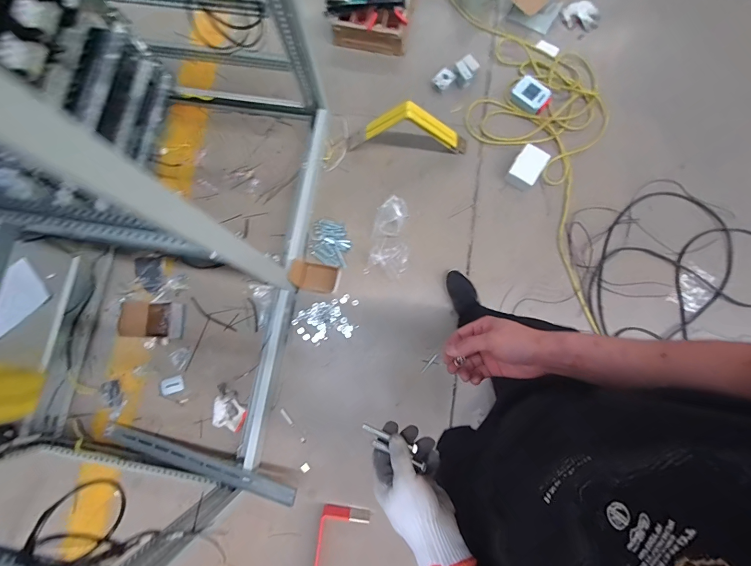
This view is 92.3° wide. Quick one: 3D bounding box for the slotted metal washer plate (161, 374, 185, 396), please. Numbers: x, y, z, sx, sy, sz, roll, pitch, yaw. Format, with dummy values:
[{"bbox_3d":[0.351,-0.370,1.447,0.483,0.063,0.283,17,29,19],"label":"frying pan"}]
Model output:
[{"bbox_3d":[-0.727,0.367,1.292,0.072,0.009,0.055,-20,79,-4],"label":"slotted metal washer plate"}]

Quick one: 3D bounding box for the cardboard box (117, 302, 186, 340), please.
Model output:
[{"bbox_3d":[-0.815,0.133,1.300,0.210,0.061,0.125,5,79,0],"label":"cardboard box"}]

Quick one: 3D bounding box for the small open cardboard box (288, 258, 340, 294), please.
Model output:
[{"bbox_3d":[-0.217,-0.028,1.288,0.155,0.102,0.103,13,79,2],"label":"small open cardboard box"}]

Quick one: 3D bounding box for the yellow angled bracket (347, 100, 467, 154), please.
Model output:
[{"bbox_3d":[0.128,-0.578,1.360,0.466,0.231,0.064,2,79,0],"label":"yellow angled bracket"}]

